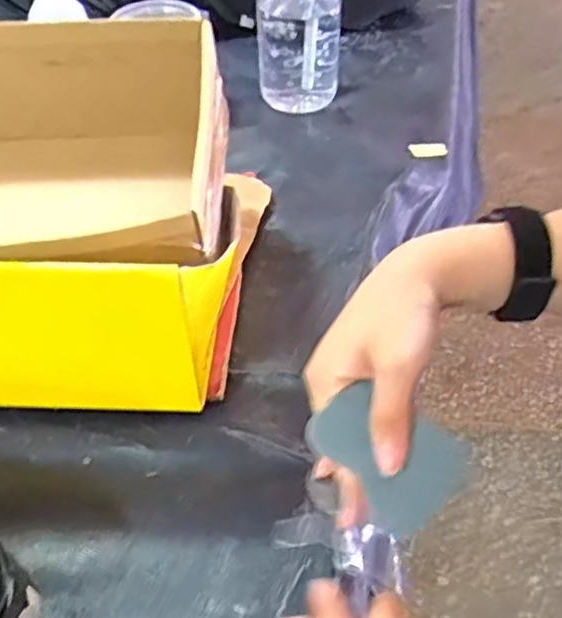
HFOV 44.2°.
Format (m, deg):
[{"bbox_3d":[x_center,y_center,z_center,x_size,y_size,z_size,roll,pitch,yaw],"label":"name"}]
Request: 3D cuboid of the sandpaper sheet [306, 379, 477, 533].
[{"bbox_3d":[0.057,0.072,0.355,0.056,0.006,0.075,-44,80,-2],"label":"sandpaper sheet"}]

